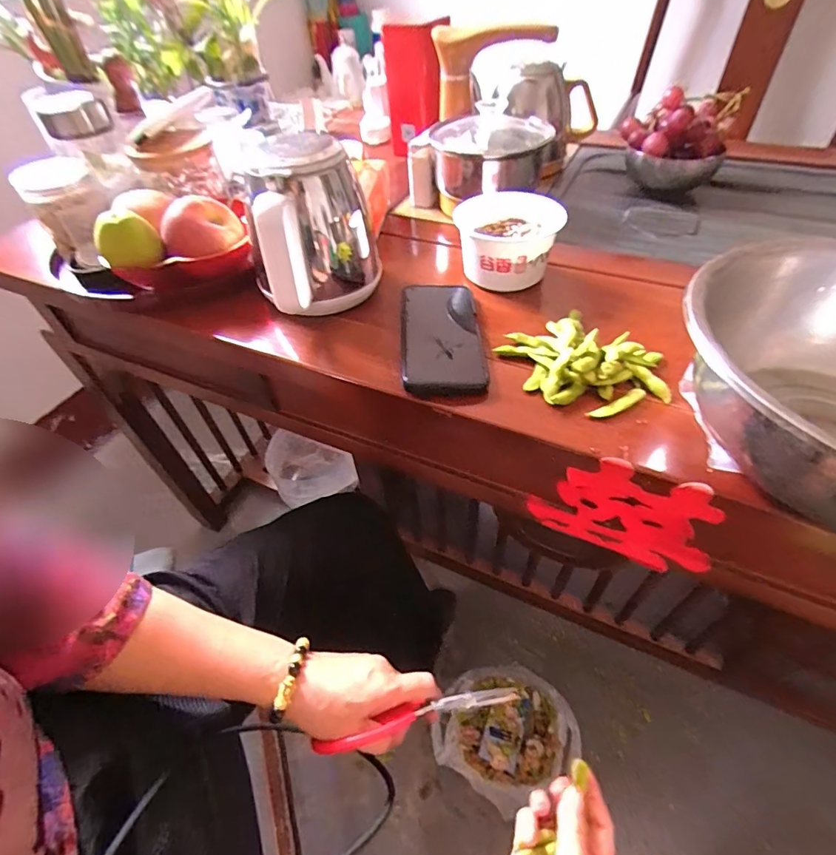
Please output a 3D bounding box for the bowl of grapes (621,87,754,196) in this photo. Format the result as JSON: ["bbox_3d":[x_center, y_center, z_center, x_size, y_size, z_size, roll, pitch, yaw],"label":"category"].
[{"bbox_3d":[0.379,-0.428,0.669,0.142,0.107,0.121,19,52,19],"label":"bowl of grapes"}]

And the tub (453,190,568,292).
[{"bbox_3d":[0.102,-0.211,0.522,0.108,0.076,0.117,-2,48,2],"label":"tub"}]

